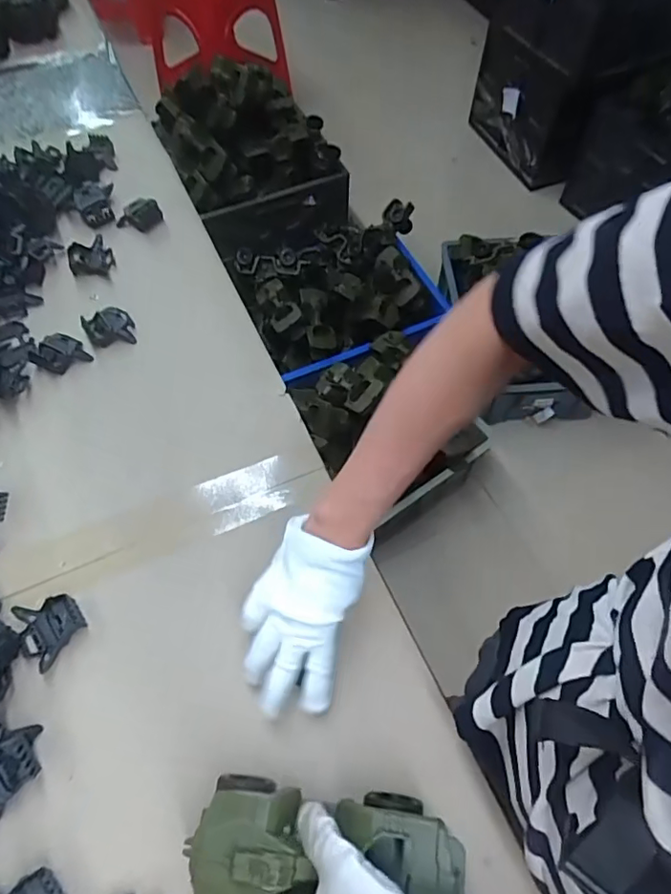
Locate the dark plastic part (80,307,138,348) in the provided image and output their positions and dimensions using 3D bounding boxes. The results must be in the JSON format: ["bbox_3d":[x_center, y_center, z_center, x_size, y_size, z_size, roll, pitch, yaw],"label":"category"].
[{"bbox_3d":[-0.280,-0.150,0.678,0.056,0.025,0.052,0,61,0],"label":"dark plastic part"}]

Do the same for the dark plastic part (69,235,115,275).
[{"bbox_3d":[-0.330,-0.257,0.736,0.055,0.019,0.058,0,61,0],"label":"dark plastic part"}]

